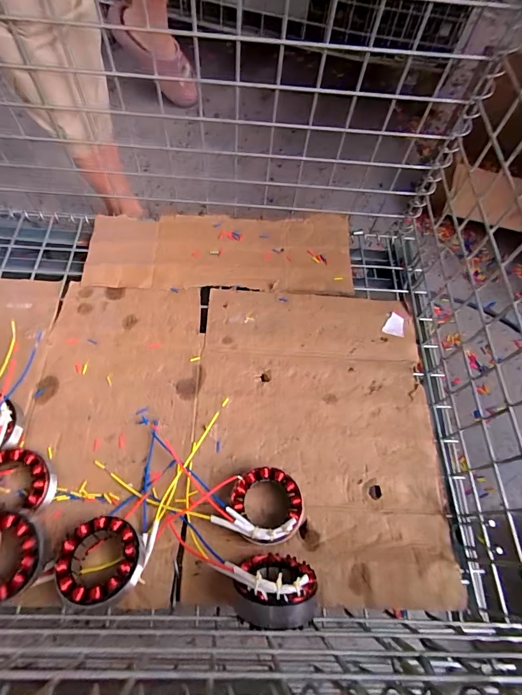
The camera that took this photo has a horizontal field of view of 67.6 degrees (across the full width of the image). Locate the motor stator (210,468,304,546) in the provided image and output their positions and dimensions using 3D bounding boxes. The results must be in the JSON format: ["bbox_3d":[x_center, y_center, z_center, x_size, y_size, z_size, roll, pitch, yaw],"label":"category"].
[{"bbox_3d":[0.005,0.190,0.475,0.091,0.051,0.085,2,65,-4],"label":"motor stator"}]

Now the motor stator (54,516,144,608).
[{"bbox_3d":[-0.176,0.231,0.421,0.094,0.030,0.084,1,49,1],"label":"motor stator"}]

